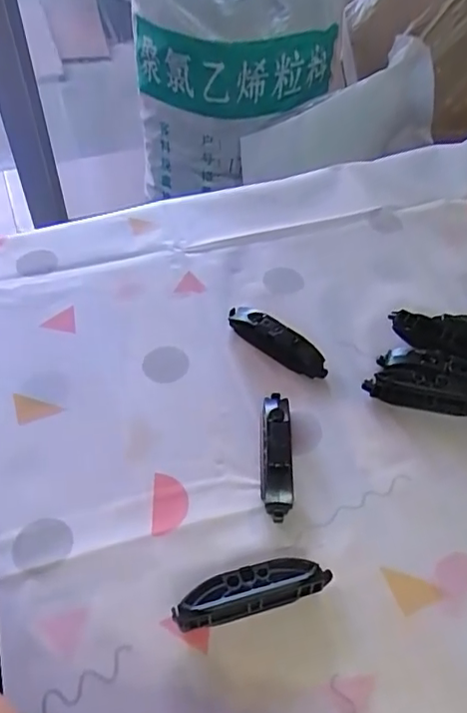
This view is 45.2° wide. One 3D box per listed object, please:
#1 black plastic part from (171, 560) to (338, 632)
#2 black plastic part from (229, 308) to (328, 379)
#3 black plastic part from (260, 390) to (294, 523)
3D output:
[{"bbox_3d":[0.010,0.120,0.289,0.081,0.015,0.020,-11,51,-9],"label":"black plastic part"},{"bbox_3d":[0.029,-0.012,0.393,0.080,0.017,0.020,32,57,23],"label":"black plastic part"},{"bbox_3d":[0.026,0.057,0.340,0.019,0.018,0.079,-1,50,-1],"label":"black plastic part"}]

